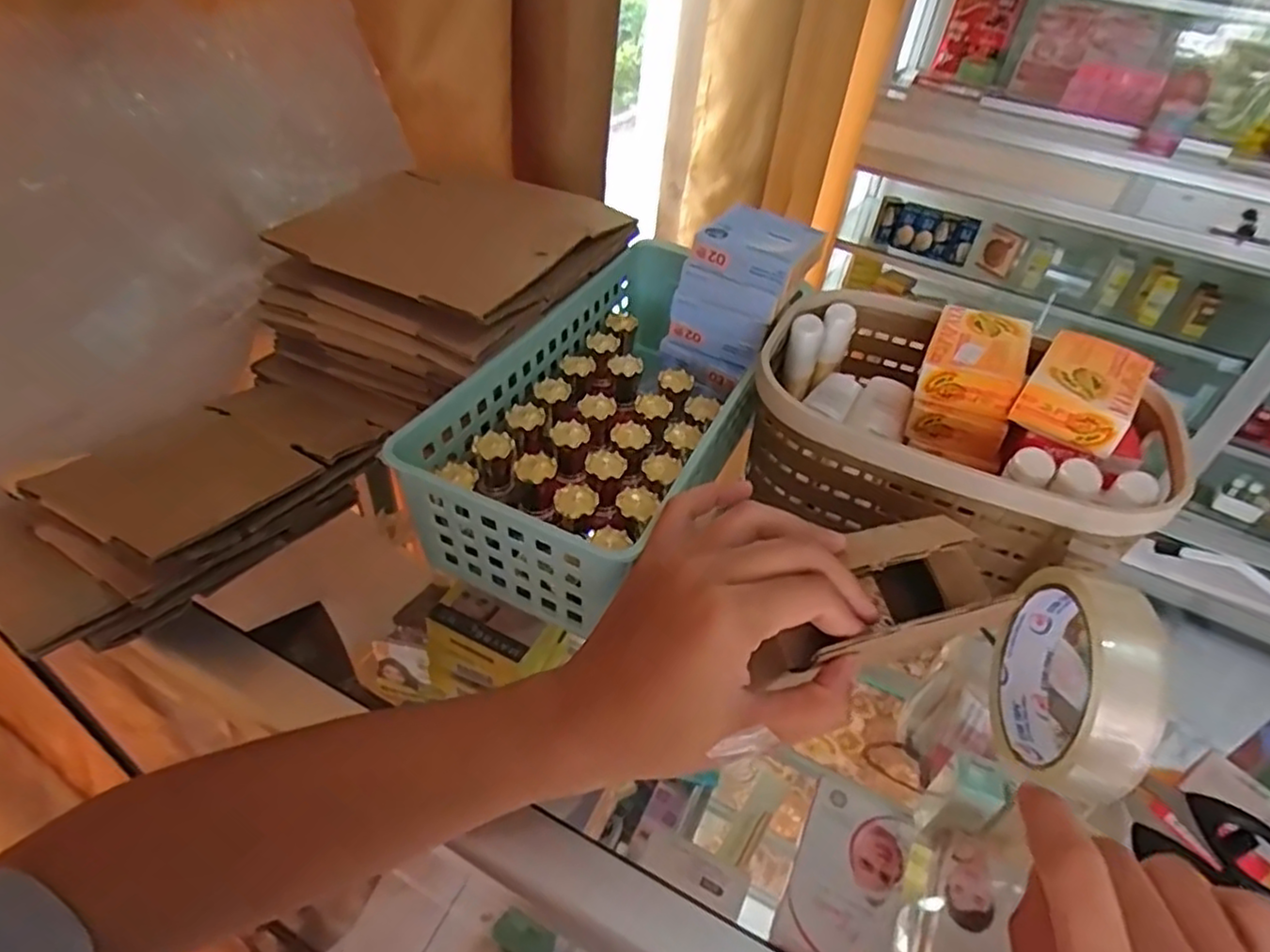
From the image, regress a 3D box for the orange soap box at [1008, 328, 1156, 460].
[{"bbox_3d":[0.245,-0.047,0.375,0.051,0.032,0.067,29,46,23],"label":"orange soap box"}]

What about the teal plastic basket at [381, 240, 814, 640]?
[{"bbox_3d":[-0.004,-0.044,0.427,0.131,0.077,0.283,21,43,15],"label":"teal plastic basket"}]

